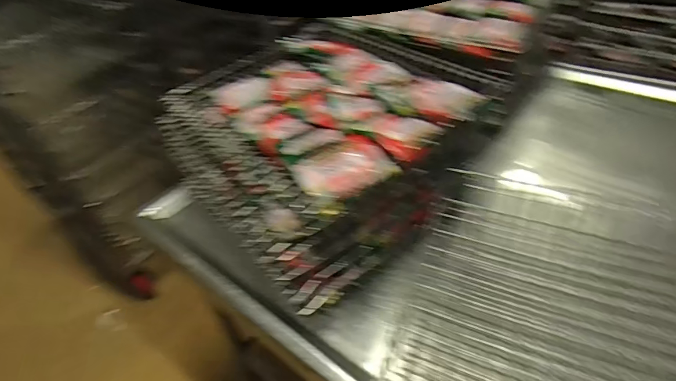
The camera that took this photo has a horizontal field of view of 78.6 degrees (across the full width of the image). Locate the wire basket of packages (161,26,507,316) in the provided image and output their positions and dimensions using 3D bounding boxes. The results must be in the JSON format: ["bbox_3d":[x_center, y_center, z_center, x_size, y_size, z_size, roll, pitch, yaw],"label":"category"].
[{"bbox_3d":[-0.034,-0.097,0.843,0.476,0.239,0.503,-32,46,-26],"label":"wire basket of packages"}]

